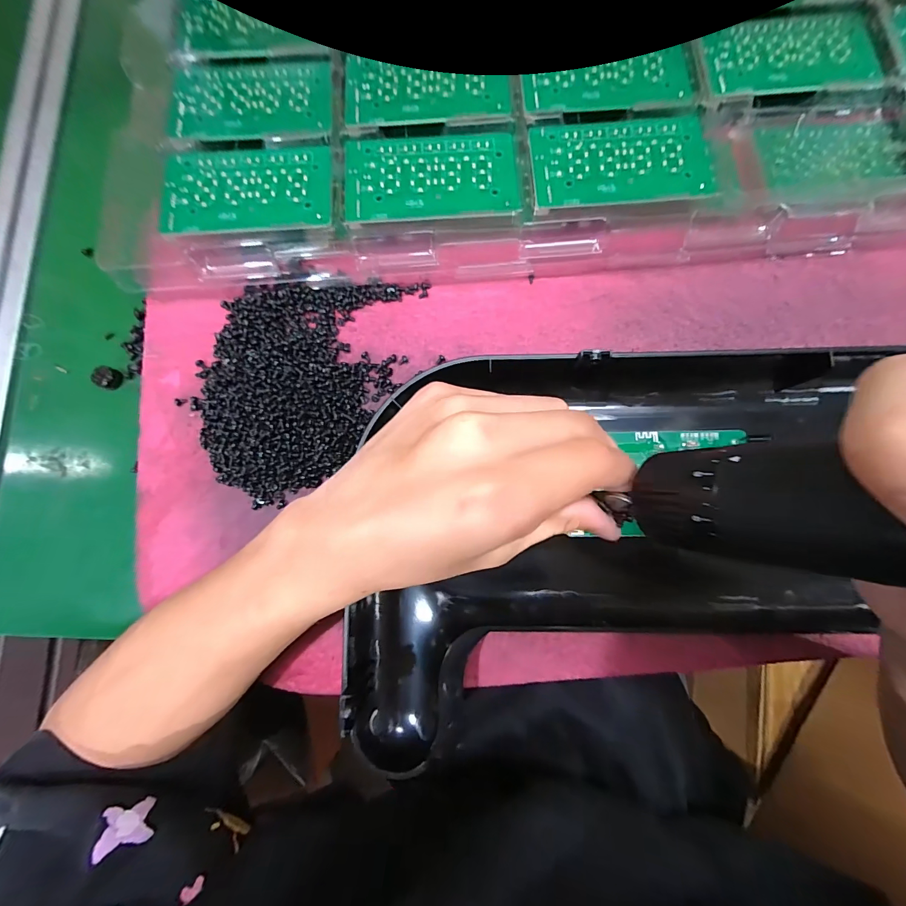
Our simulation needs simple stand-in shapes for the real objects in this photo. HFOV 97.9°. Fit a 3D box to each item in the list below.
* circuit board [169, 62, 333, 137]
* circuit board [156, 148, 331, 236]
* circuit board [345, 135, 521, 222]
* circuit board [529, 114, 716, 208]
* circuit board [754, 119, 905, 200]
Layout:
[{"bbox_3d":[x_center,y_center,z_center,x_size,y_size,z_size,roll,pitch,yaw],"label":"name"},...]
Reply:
[{"bbox_3d":[-0.131,-0.233,0.259,0.102,0.010,0.055,-1,81,2],"label":"circuit board"},{"bbox_3d":[-0.128,-0.164,0.247,0.102,0.004,0.056,-3,81,0],"label":"circuit board"},{"bbox_3d":[-0.013,-0.172,0.246,0.105,0.004,0.056,-3,80,-1],"label":"circuit board"},{"bbox_3d":[0.103,-0.181,0.242,0.106,0.009,0.058,-4,81,2],"label":"circuit board"},{"bbox_3d":[0.240,-0.189,0.249,0.089,0.008,0.053,-7,81,2],"label":"circuit board"}]

